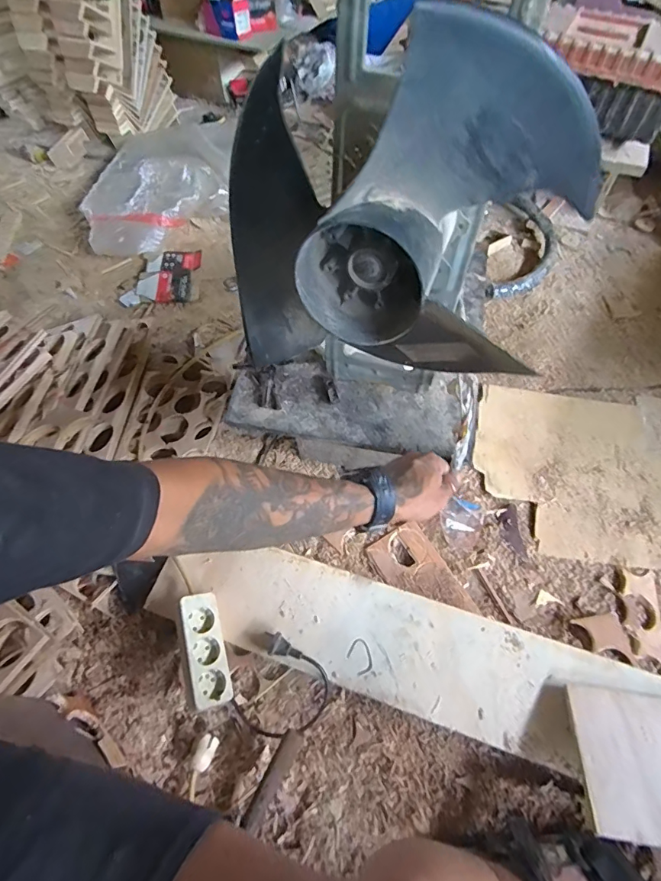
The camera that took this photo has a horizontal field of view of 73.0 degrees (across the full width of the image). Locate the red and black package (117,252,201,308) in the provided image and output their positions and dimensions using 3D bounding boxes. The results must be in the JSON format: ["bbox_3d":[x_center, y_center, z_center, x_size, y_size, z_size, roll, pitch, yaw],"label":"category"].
[{"bbox_3d":[-0.456,-0.446,1.212,0.185,0.011,0.215,-4,57,-3],"label":"red and black package"}]

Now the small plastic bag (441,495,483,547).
[{"bbox_3d":[0.233,0.142,0.788,0.067,0.034,0.083,14,58,9],"label":"small plastic bag"}]

